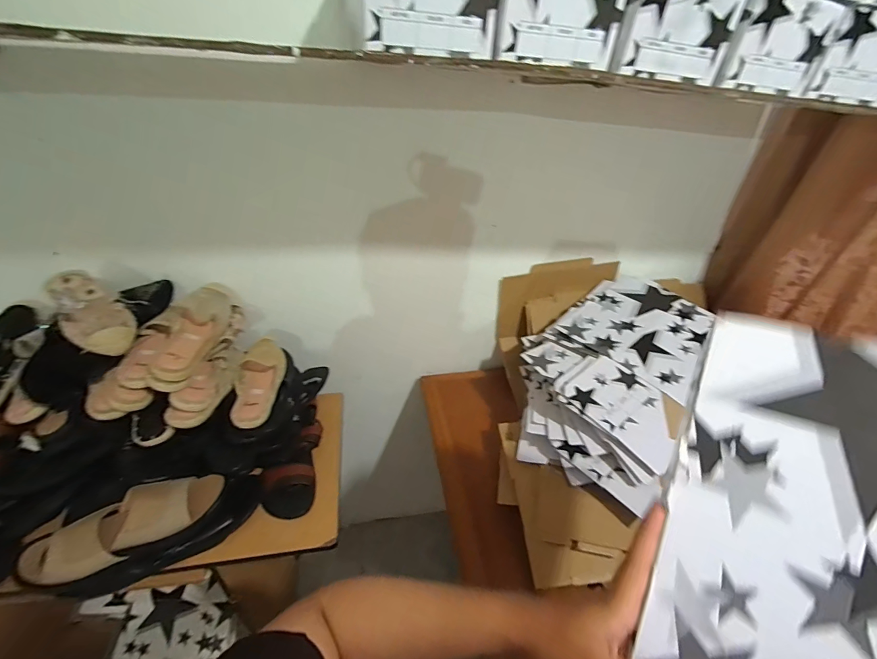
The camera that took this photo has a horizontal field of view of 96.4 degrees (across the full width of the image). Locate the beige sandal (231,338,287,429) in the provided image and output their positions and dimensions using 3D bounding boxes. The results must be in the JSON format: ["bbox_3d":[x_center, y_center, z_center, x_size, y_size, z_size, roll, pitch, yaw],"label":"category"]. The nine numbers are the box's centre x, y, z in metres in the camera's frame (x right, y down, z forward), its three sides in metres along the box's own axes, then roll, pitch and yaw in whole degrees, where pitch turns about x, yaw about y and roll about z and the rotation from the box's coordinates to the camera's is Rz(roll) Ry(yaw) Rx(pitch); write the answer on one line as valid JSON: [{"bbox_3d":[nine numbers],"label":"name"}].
[{"bbox_3d":[-0.359,0.090,0.785,0.087,0.056,0.230,-5,37,-12],"label":"beige sandal"}]

